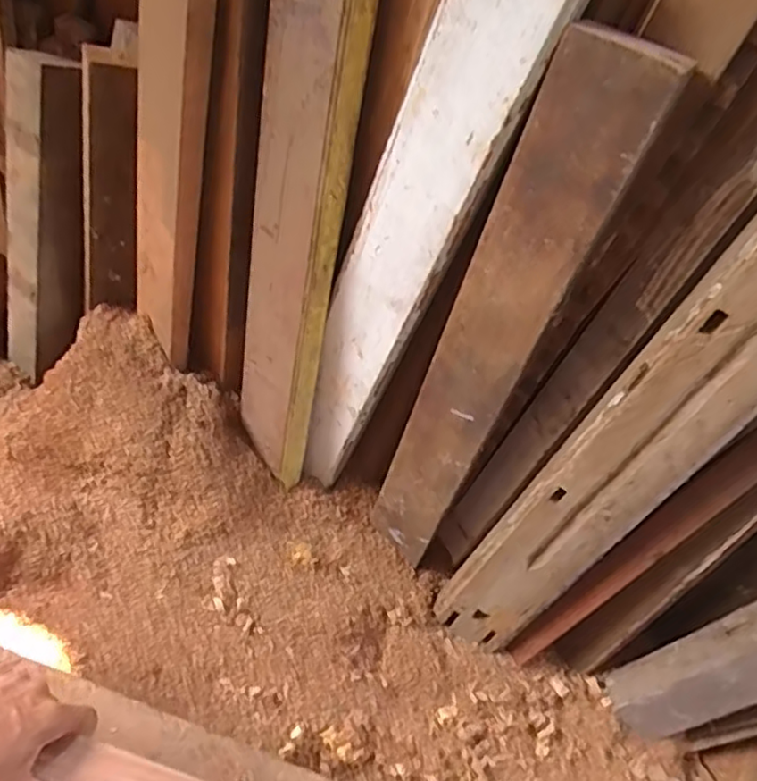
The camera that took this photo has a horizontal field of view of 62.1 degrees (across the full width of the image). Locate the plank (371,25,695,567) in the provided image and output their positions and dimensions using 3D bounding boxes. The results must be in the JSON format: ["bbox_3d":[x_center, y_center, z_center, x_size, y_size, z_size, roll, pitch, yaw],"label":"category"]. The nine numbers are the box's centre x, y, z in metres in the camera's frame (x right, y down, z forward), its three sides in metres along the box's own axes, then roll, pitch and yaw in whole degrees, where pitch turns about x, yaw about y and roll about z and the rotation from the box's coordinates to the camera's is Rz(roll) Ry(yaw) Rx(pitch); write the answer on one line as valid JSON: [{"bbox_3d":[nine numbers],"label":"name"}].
[{"bbox_3d":[0.145,-0.035,0.916,0.124,0.876,0.045,34,44,16],"label":"plank"}]

